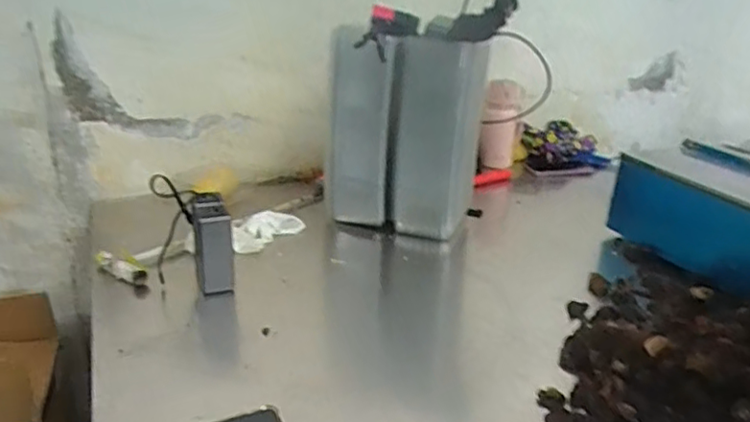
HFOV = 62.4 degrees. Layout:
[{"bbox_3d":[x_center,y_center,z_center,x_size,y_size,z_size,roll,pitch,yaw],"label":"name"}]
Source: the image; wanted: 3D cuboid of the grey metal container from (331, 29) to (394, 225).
[{"bbox_3d":[-0.031,-0.142,1.145,0.107,0.354,0.116,0,23,-6],"label":"grey metal container"}]

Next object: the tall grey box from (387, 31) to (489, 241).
[{"bbox_3d":[0.117,-0.138,1.169,0.151,0.356,0.133,8,23,13],"label":"tall grey box"}]

